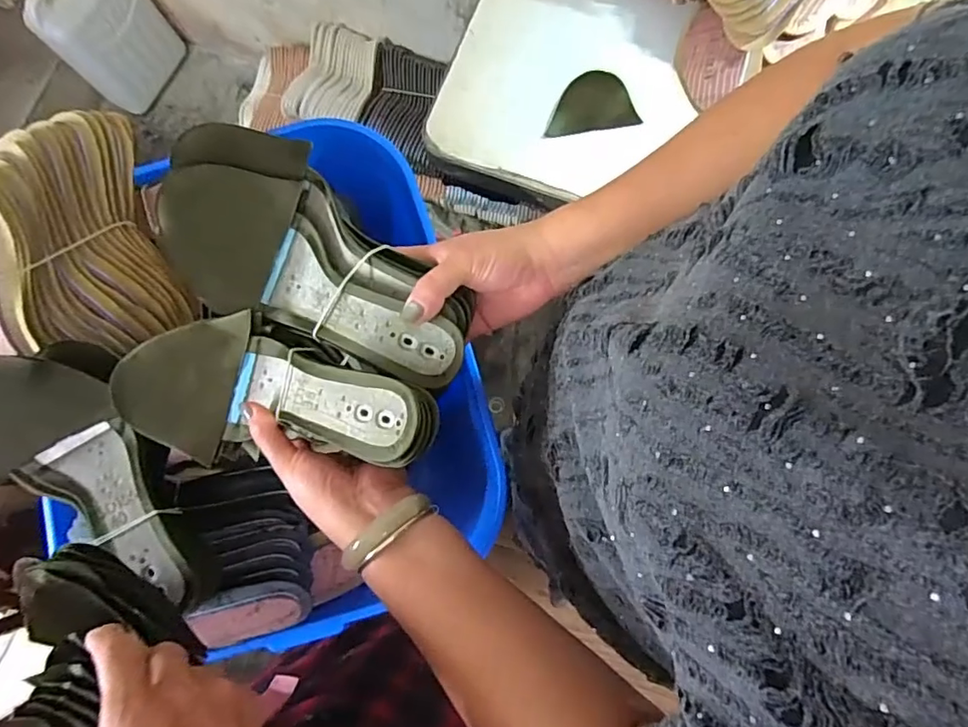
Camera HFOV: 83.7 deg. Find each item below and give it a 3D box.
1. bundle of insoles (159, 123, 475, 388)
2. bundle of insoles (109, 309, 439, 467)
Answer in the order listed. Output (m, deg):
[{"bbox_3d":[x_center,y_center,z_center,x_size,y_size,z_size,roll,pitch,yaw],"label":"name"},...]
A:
[{"bbox_3d":[-0.119,-0.067,0.396,0.236,0.060,0.120,34,82,4],"label":"bundle of insoles"},{"bbox_3d":[-0.146,0.017,0.389,0.234,0.047,0.112,7,79,20],"label":"bundle of insoles"}]

